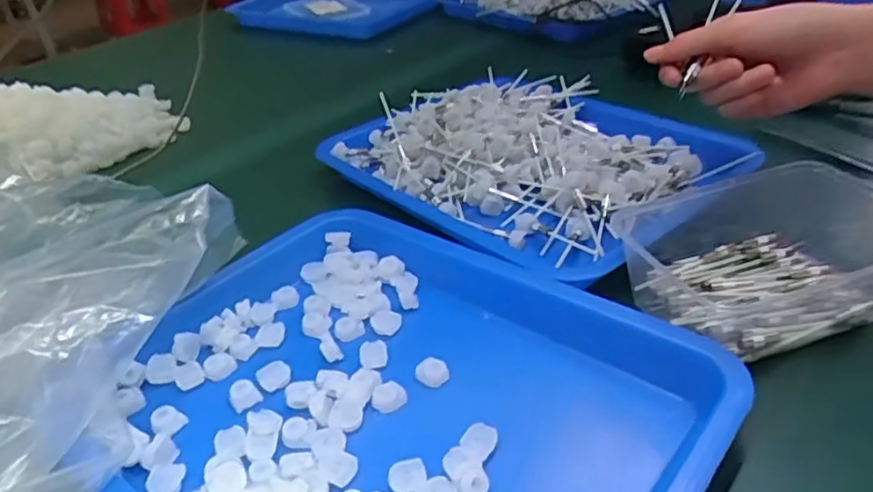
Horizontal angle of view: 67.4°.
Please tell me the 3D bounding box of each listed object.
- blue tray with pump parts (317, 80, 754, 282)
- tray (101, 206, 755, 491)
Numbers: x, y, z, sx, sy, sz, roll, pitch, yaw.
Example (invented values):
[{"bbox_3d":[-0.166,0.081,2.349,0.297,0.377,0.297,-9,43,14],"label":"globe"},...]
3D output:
[{"bbox_3d":[0.079,-0.085,0.575,0.263,0.040,0.323,-27,40,-30],"label":"blue tray with pump parts"},{"bbox_3d":[-0.033,0.093,0.369,0.326,0.050,0.254,22,42,35],"label":"tray"}]

